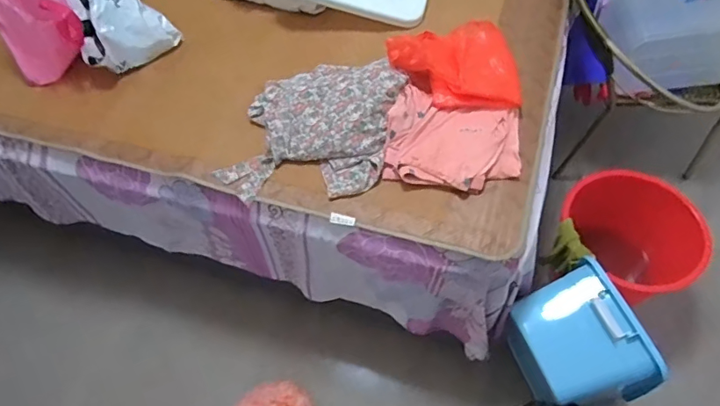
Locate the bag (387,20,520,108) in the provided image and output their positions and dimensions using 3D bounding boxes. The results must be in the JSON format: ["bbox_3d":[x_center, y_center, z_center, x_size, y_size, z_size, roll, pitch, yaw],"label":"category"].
[{"bbox_3d":[0.211,-0.318,1.070,0.277,0.139,0.225,7,59,7],"label":"bag"}]

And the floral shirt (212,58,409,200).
[{"bbox_3d":[-0.090,-0.173,1.014,0.322,0.098,0.327,7,59,7],"label":"floral shirt"}]

